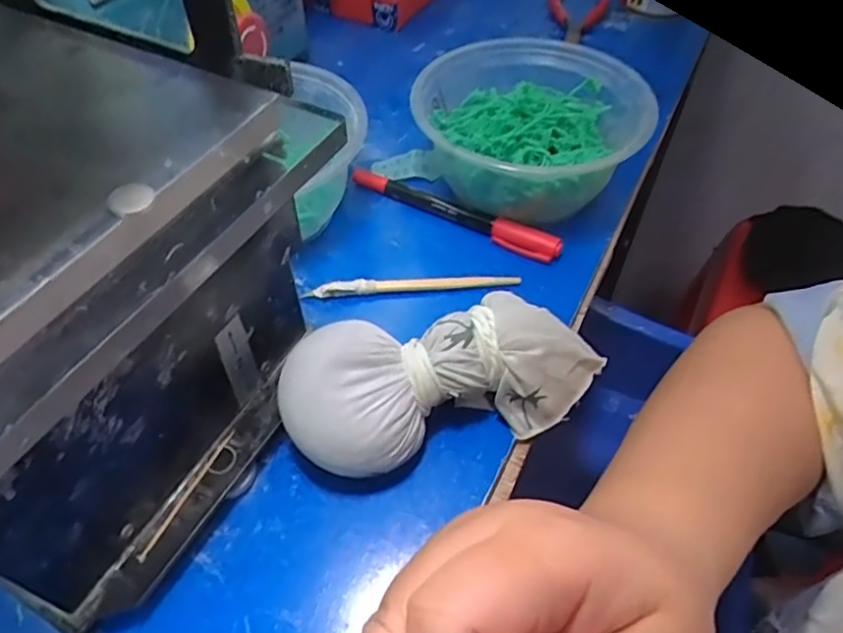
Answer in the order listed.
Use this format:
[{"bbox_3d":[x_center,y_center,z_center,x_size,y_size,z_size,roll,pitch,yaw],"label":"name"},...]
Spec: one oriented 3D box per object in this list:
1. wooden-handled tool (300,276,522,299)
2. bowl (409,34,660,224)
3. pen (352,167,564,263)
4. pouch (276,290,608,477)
[{"bbox_3d":[-0.004,-0.018,0.338,0.116,0.008,0.008,-3,51,-3],"label":"wooden-handled tool"},{"bbox_3d":[0.065,-0.108,0.375,0.129,0.066,0.139,0,50,0],"label":"bowl"},{"bbox_3d":[0.018,-0.064,0.372,0.140,0.016,0.012,27,55,20],"label":"pen"},{"bbox_3d":[0.015,0.028,0.275,0.150,0.051,0.056,-14,52,-12],"label":"pouch"}]

